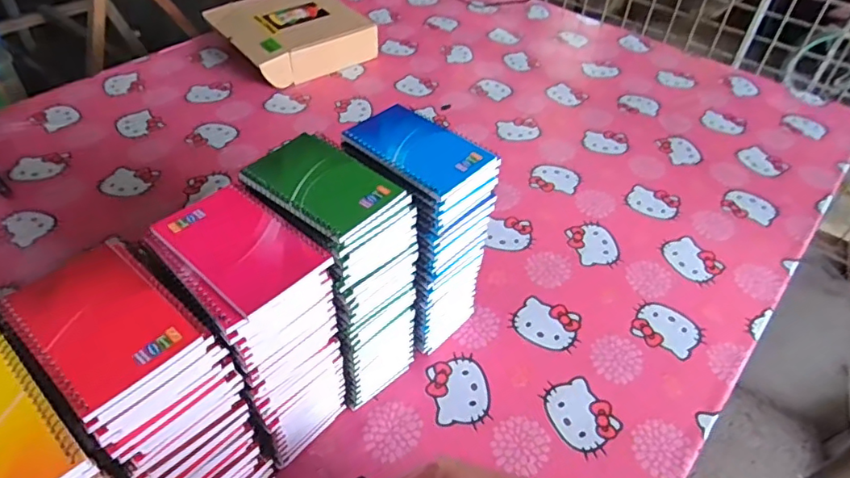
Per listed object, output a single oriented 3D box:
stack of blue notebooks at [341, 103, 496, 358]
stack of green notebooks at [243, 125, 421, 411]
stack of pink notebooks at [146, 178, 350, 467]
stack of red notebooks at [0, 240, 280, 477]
[{"bbox_3d":[-0.007,0.006,0.606,0.094,0.269,0.126,-34,56,-31],"label":"stack of blue notebooks"},{"bbox_3d":[-0.088,0.045,0.565,0.131,0.271,0.099,34,53,27],"label":"stack of green notebooks"},{"bbox_3d":[-0.151,0.095,0.516,0.124,0.257,0.095,35,54,28],"label":"stack of pink notebooks"},{"bbox_3d":[-0.219,0.132,0.450,0.103,0.228,0.139,-33,56,-30],"label":"stack of red notebooks"}]

